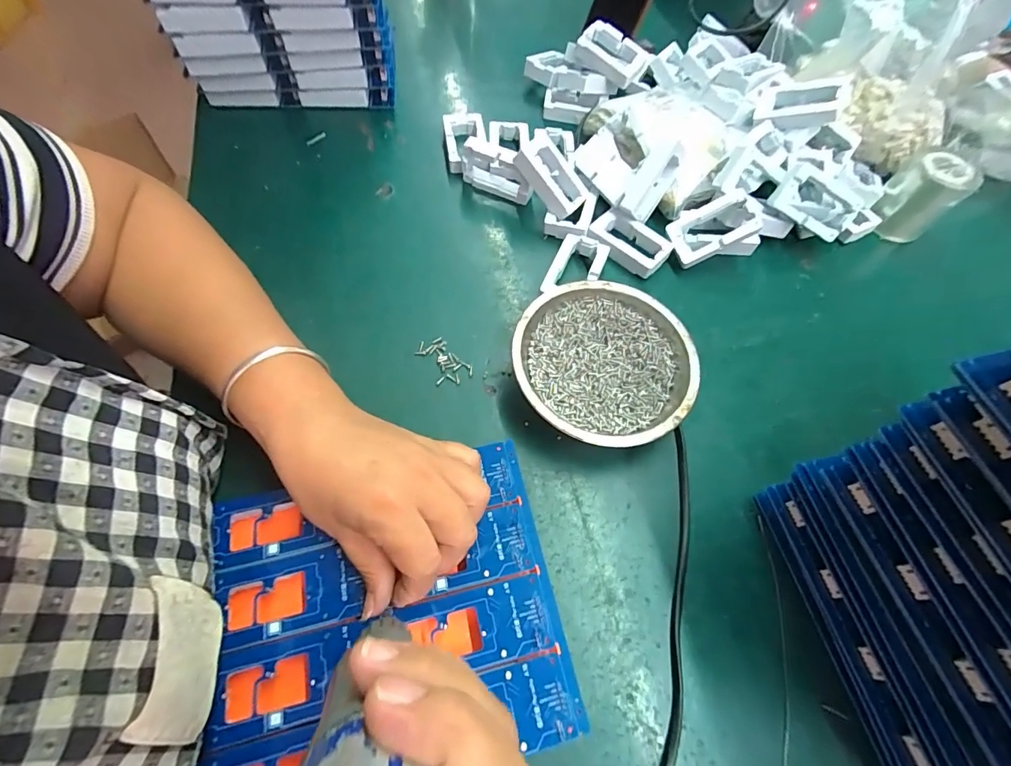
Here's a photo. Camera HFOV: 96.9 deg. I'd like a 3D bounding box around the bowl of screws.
[{"bbox_3d":[0.069,-0.012,0.323,0.121,0.037,0.124,2,63,-3],"label":"bowl of screws"}]

